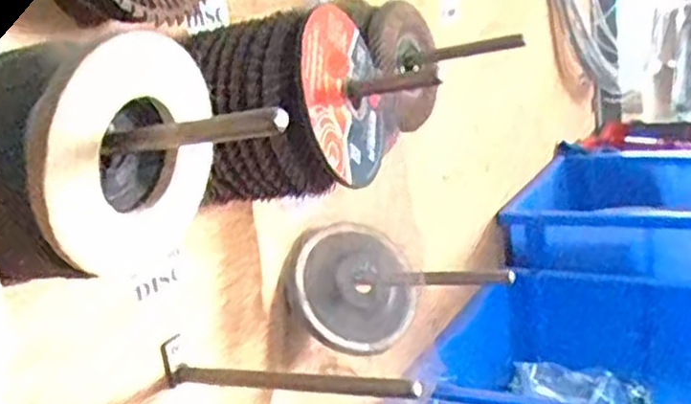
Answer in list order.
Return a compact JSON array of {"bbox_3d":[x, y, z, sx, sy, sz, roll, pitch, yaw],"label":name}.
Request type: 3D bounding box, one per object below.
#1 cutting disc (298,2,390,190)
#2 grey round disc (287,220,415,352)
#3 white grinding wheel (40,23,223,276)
[{"bbox_3d":[0.001,-0.057,0.422,0.008,0.096,0.092,-8,42,27],"label":"cutting disc"},{"bbox_3d":[0.009,0.056,0.553,0.094,0.090,0.024,-58,5,-36],"label":"grey round disc"},{"bbox_3d":[-0.083,-0.017,0.307,0.010,0.090,0.093,10,64,25],"label":"white grinding wheel"}]

